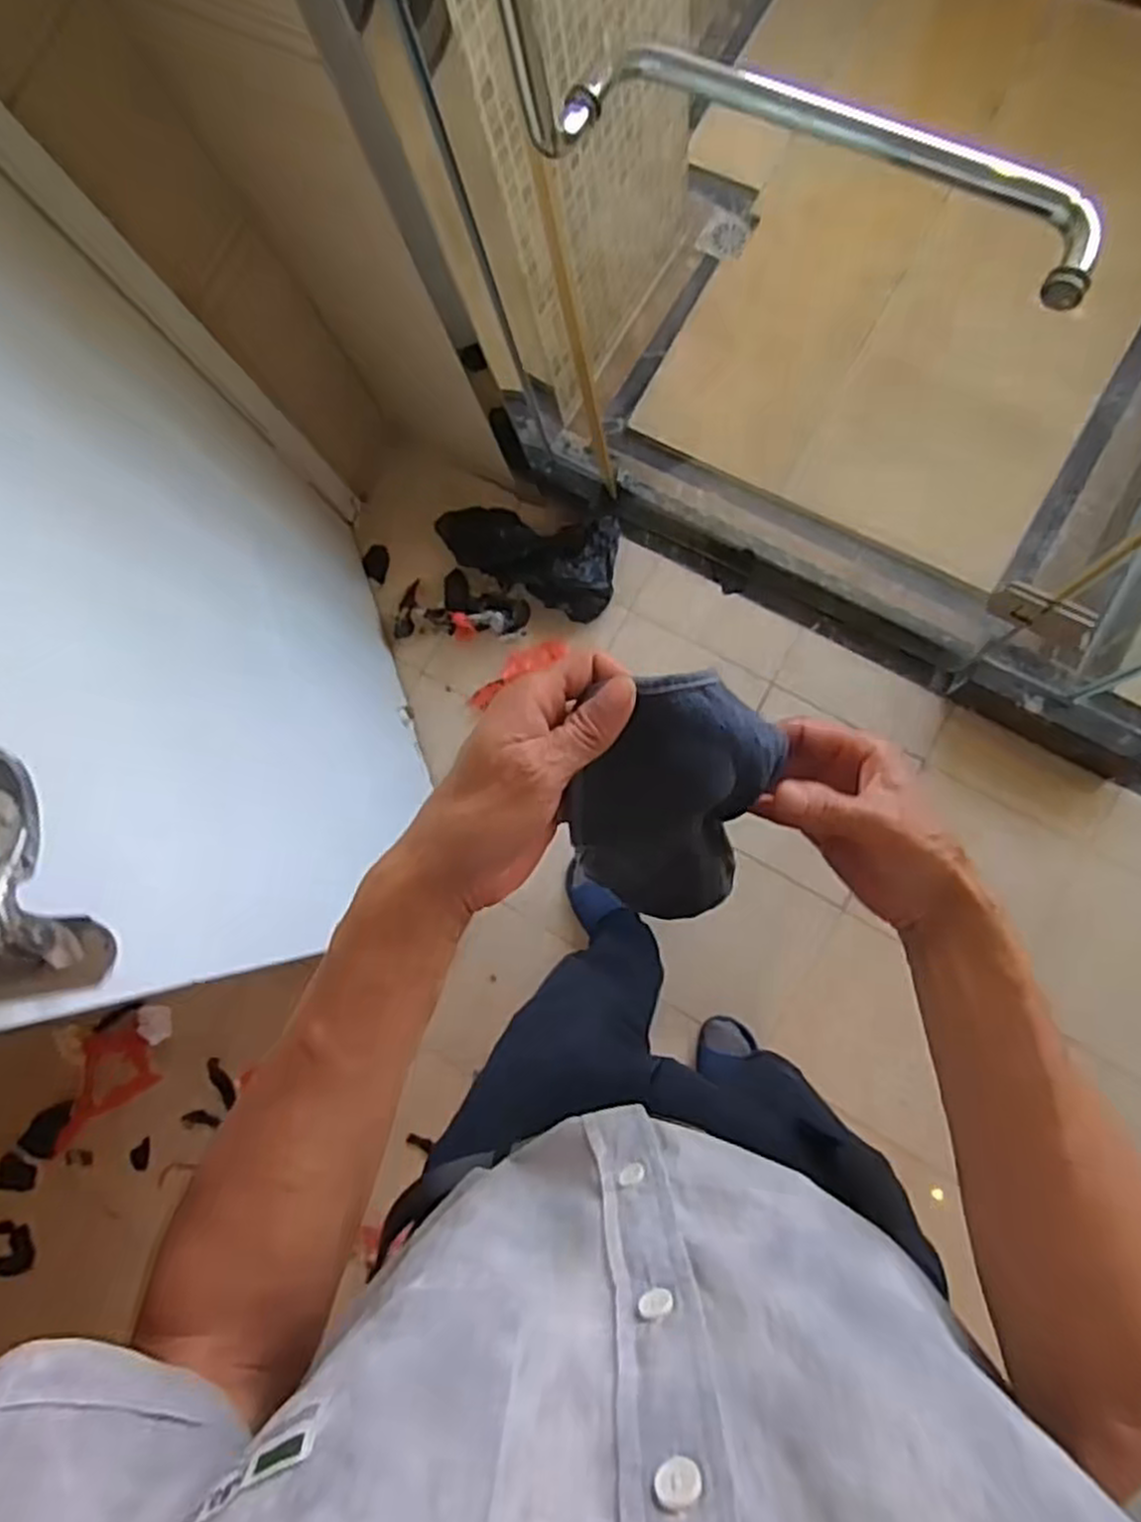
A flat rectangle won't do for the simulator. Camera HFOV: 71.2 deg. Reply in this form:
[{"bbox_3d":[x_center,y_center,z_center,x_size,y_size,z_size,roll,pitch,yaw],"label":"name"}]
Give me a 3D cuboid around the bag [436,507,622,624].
[{"bbox_3d":[-0.094,-0.374,1.479,0.350,0.096,0.184,7,84,9],"label":"bag"}]

